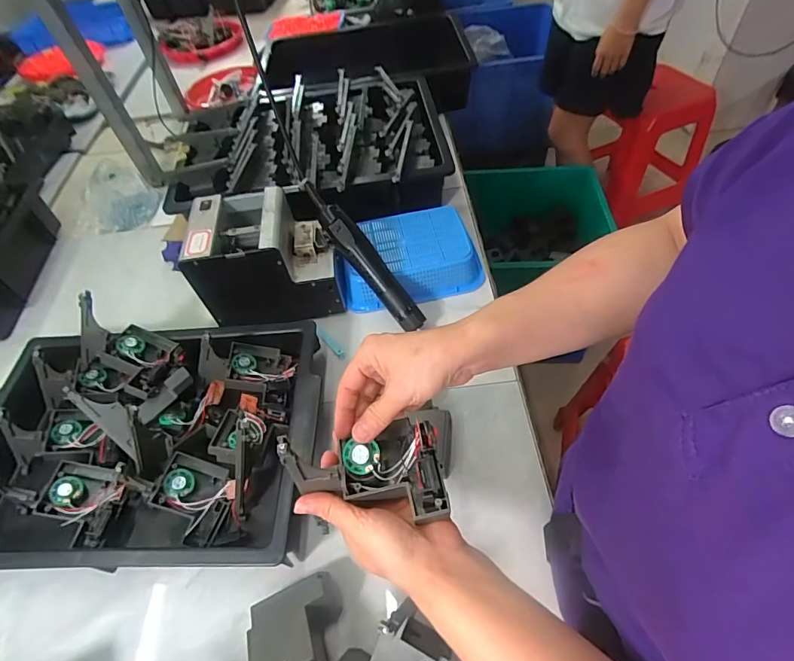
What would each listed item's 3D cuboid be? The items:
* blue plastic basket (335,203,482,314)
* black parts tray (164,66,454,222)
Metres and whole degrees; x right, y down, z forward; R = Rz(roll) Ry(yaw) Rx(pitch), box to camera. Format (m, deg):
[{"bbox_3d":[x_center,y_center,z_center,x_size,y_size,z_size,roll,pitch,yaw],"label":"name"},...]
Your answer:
[{"bbox_3d":[0.014,-0.109,0.650,0.204,0.057,0.138,-13,55,-4],"label":"blue plastic basket"},{"bbox_3d":[-0.151,-0.332,0.762,0.444,0.086,0.337,-4,55,2],"label":"black parts tray"}]

